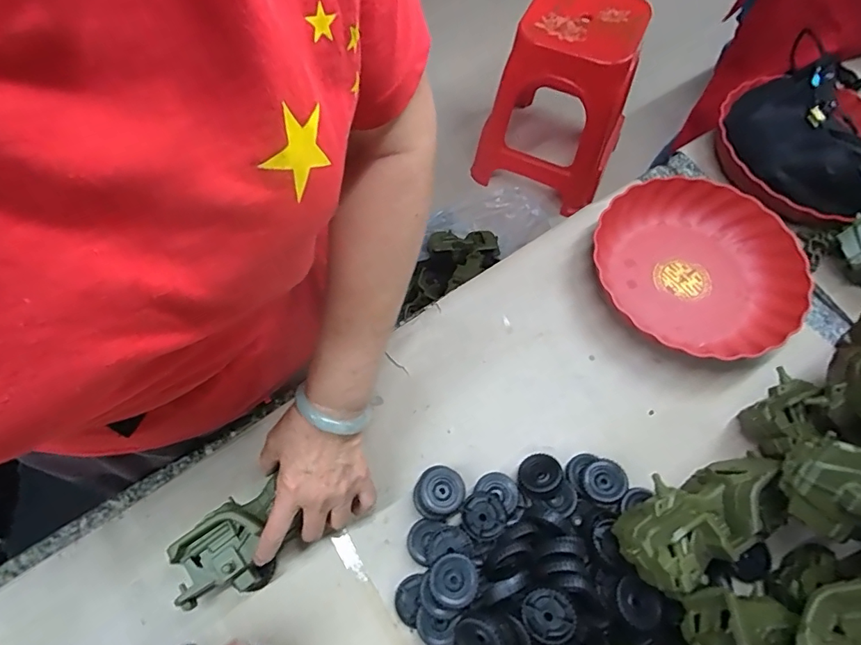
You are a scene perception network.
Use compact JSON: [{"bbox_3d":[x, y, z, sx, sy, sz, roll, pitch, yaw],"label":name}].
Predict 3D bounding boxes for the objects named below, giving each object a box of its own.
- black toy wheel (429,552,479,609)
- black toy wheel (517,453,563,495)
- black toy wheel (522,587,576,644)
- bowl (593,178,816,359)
[{"bbox_3d":[0.020,0.227,0.423,0.040,0.009,0.042,0,65,0],"label":"black toy wheel"},{"bbox_3d":[0.110,0.157,0.494,0.041,0.029,0.037,-27,68,-12],"label":"black toy wheel"},{"bbox_3d":[0.101,0.245,0.405,0.043,0.016,0.042,-40,71,11],"label":"black toy wheel"},{"bbox_3d":[0.321,-0.072,0.588,0.241,0.048,0.243,28,68,12],"label":"bowl"}]

